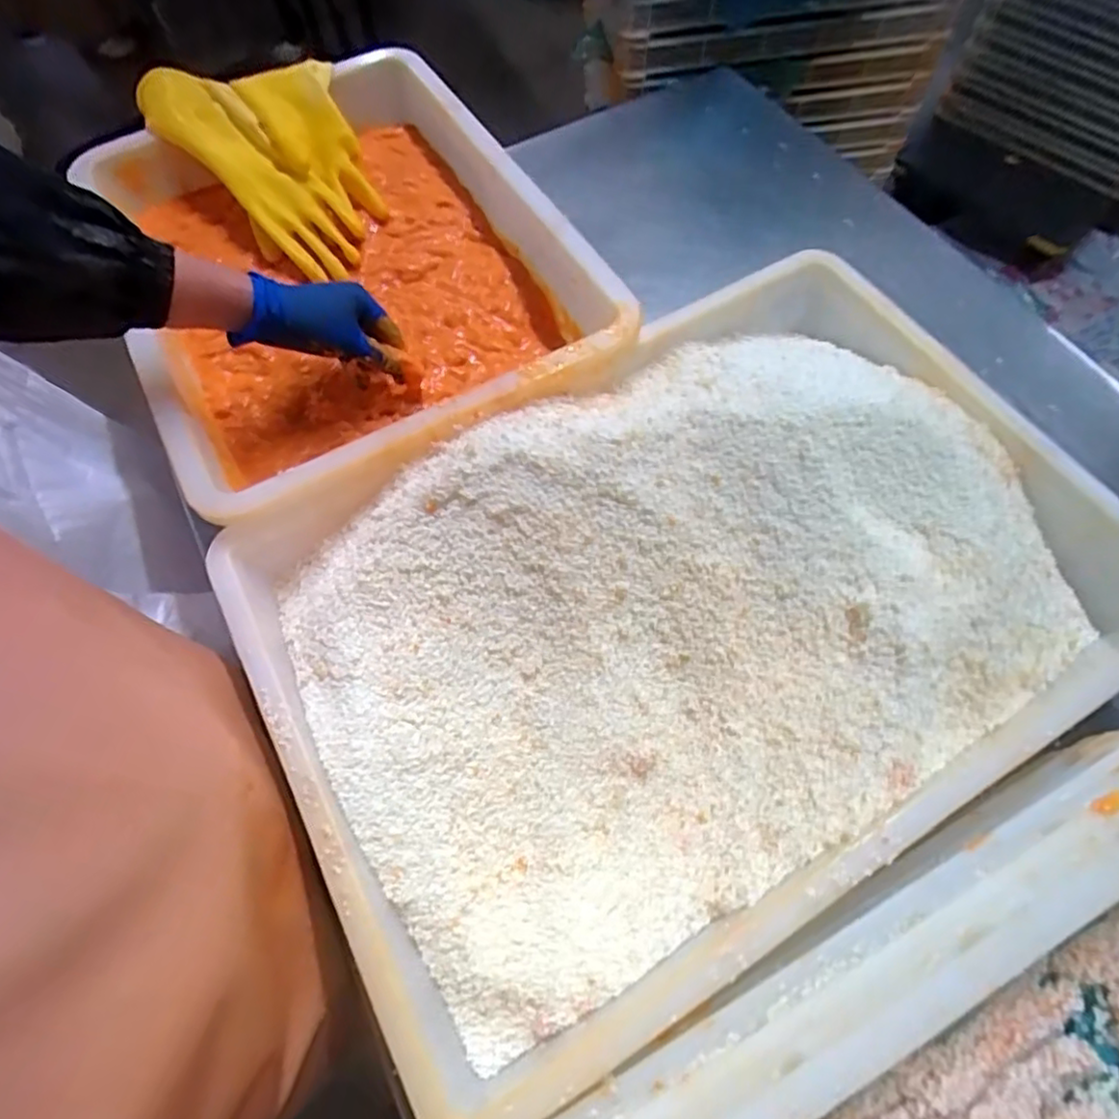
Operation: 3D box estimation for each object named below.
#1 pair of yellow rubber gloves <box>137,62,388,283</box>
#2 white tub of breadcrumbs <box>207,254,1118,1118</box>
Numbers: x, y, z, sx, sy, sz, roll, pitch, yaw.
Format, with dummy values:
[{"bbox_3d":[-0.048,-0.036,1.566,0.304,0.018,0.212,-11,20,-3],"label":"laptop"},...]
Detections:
[{"bbox_3d":[-0.297,-0.428,0.662,0.161,0.078,0.286,-41,70,-16],"label":"pair of yellow rubber gloves"},{"bbox_3d":[0.090,0.026,0.470,0.579,0.101,0.408,-29,67,-11],"label":"white tub of breadcrumbs"}]

